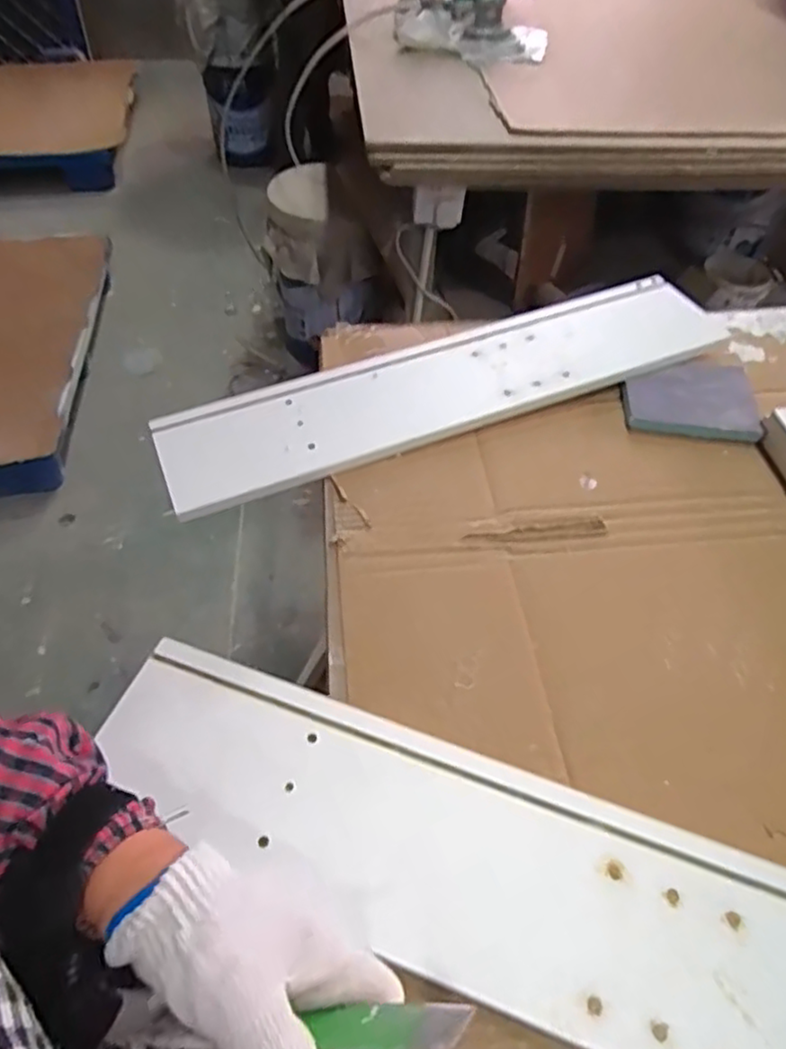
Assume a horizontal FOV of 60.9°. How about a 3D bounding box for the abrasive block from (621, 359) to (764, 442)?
[{"bbox_3d":[0.280,-0.121,0.635,0.120,0.018,0.092,6,51,3],"label":"abrasive block"}]

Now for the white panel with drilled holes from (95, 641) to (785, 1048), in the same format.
[{"bbox_3d":[0.083,0.198,0.359,0.537,0.027,0.119,19,53,9],"label":"white panel with drilled holes"}]

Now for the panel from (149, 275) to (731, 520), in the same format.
[{"bbox_3d":[0.058,-0.136,0.635,0.546,0.015,0.122,-20,58,-13],"label":"panel"}]

